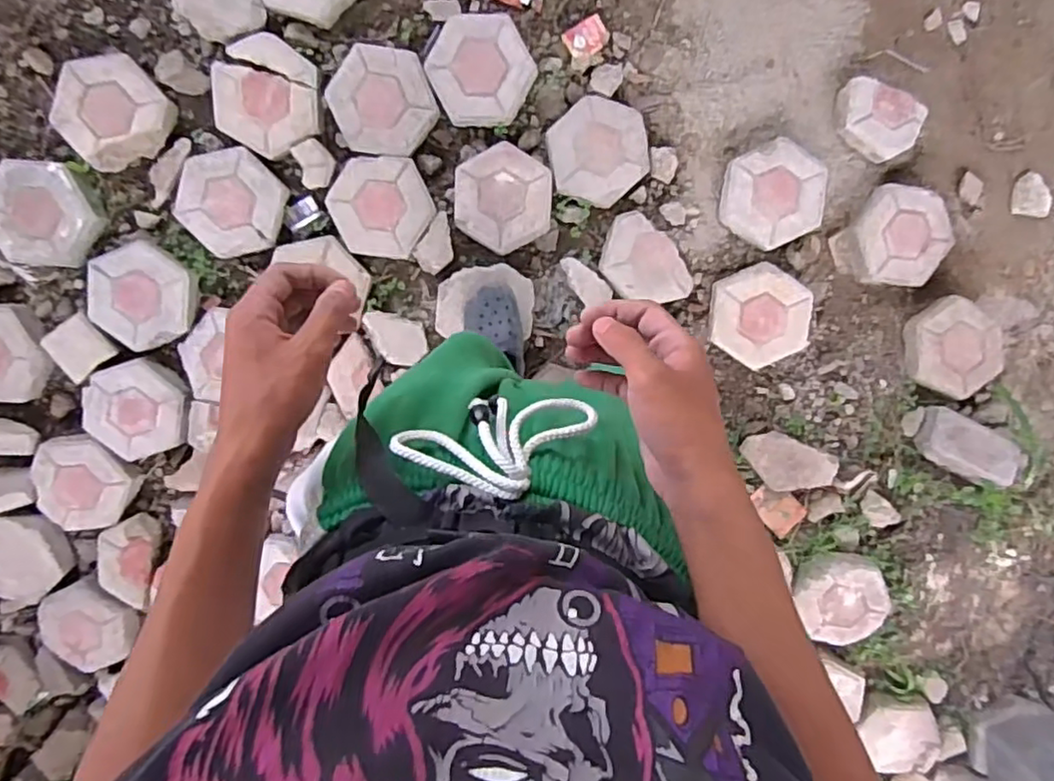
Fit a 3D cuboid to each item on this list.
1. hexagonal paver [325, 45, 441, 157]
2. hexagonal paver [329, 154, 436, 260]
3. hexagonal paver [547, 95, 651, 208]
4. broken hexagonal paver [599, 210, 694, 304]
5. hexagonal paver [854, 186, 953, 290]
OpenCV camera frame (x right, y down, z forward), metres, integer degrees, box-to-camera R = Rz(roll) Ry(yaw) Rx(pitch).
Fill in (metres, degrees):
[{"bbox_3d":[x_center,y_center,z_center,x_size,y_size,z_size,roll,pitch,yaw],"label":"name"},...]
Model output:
[{"bbox_3d":[-0.287,-0.570,1.282,0.197,0.042,0.214,-21,101,2],"label":"hexagonal paver"},{"bbox_3d":[-0.298,-0.369,1.315,0.209,0.036,0.201,2,101,-3],"label":"hexagonal paver"},{"bbox_3d":[0.144,-0.477,1.305,0.201,0.032,0.189,15,100,-5],"label":"hexagonal paver"},{"bbox_3d":[0.242,-0.258,1.354,0.206,0.048,0.143,43,96,-9],"label":"broken hexagonal paver"},{"bbox_3d":[0.790,-0.322,1.370,0.196,0.050,0.212,16,100,-5],"label":"hexagonal paver"}]

